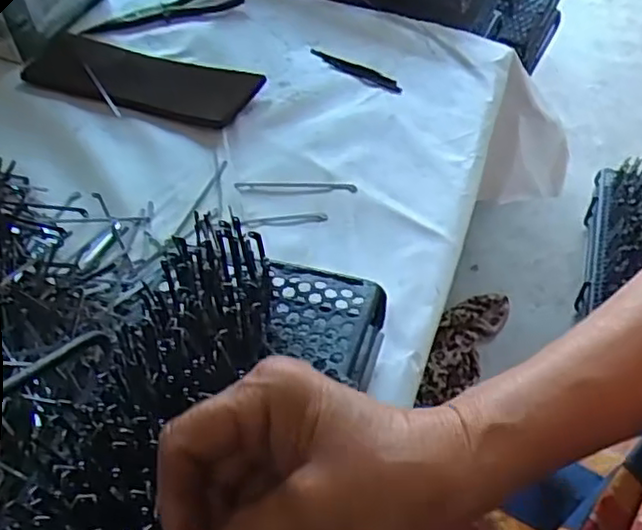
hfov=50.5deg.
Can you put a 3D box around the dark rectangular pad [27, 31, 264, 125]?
[{"bbox_3d":[-0.197,-0.205,0.737,0.253,0.013,0.100,19,52,17],"label":"dark rectangular pad"}]

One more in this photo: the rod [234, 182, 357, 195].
[{"bbox_3d":[-0.024,-0.071,0.620,0.109,0.004,0.015,2,49,3],"label":"rod"}]

